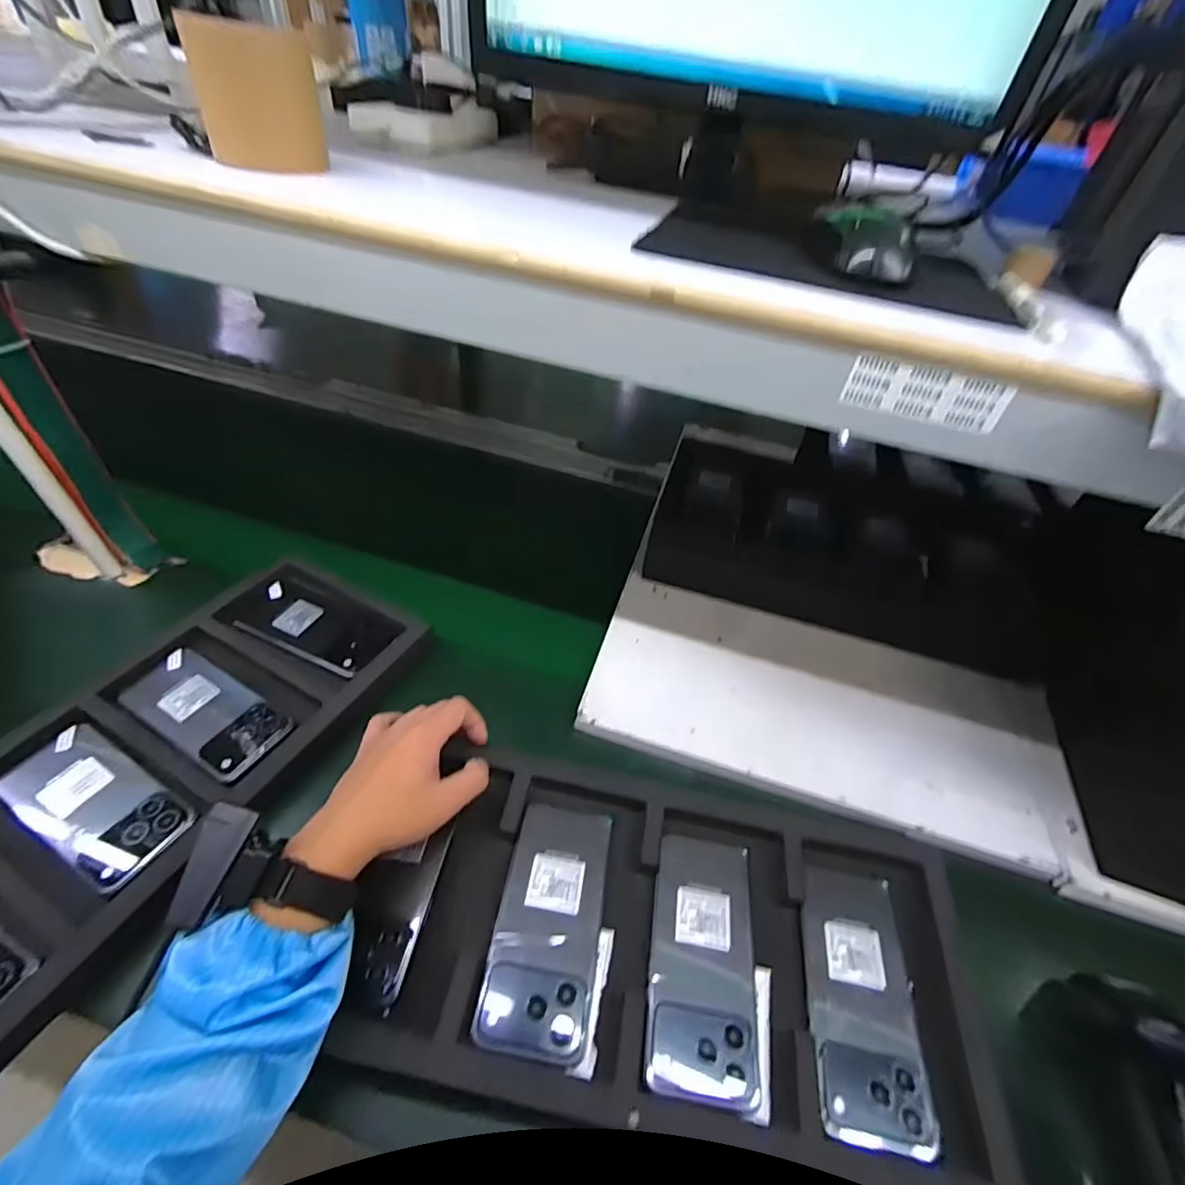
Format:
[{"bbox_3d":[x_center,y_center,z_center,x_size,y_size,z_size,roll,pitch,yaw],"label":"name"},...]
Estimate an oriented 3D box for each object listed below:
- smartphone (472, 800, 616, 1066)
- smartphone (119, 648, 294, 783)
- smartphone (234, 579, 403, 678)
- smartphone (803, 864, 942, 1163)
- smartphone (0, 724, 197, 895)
[{"bbox_3d":[-0.030,0.237,0.399,0.074,0.005,0.155,10,47,1],"label":"smartphone"},{"bbox_3d":[-0.363,0.110,0.516,0.159,0.005,0.070,28,46,15],"label":"smartphone"},{"bbox_3d":[-0.290,0.036,0.579,0.161,0.006,0.072,21,52,12],"label":"smartphone"},{"bbox_3d":[0.188,0.279,0.382,0.072,0.010,0.156,8,47,4],"label":"smartphone"},{"bbox_3d":[-0.408,0.173,0.453,0.162,0.011,0.072,27,50,17],"label":"smartphone"}]

